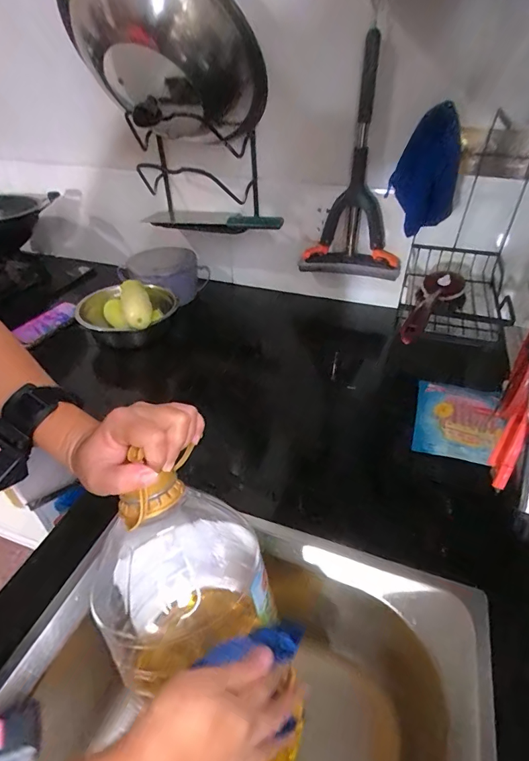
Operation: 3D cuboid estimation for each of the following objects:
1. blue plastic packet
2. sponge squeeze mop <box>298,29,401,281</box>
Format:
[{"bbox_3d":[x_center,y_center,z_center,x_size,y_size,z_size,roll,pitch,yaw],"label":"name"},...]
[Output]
[{"bbox_3d":[0.278,0.053,0.581,0.109,0.025,0.149,12,40,16],"label":"blue plastic packet"},{"bbox_3d":[0.169,-0.362,0.722,0.186,0.368,0.053,22,44,26],"label":"sponge squeeze mop"}]

